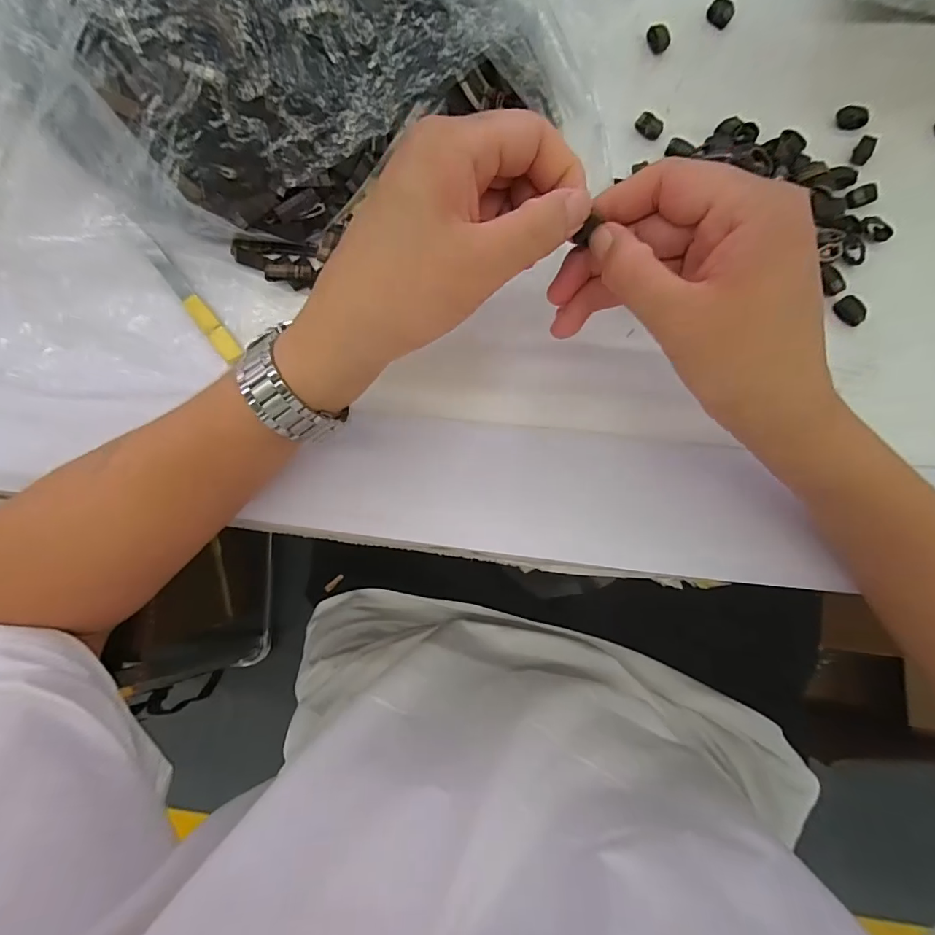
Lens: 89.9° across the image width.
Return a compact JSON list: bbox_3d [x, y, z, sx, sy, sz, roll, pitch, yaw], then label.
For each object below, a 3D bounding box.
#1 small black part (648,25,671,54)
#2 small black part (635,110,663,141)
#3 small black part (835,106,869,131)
[{"bbox_3d":[0.134,-0.302,0.329,0.017,0.012,0.013,22,83,4],"label":"small black part"},{"bbox_3d":[0.124,-0.233,0.320,0.018,0.009,0.010,36,85,6],"label":"small black part"},{"bbox_3d":[0.259,-0.236,0.314,0.018,0.004,0.016,-1,82,1],"label":"small black part"}]

